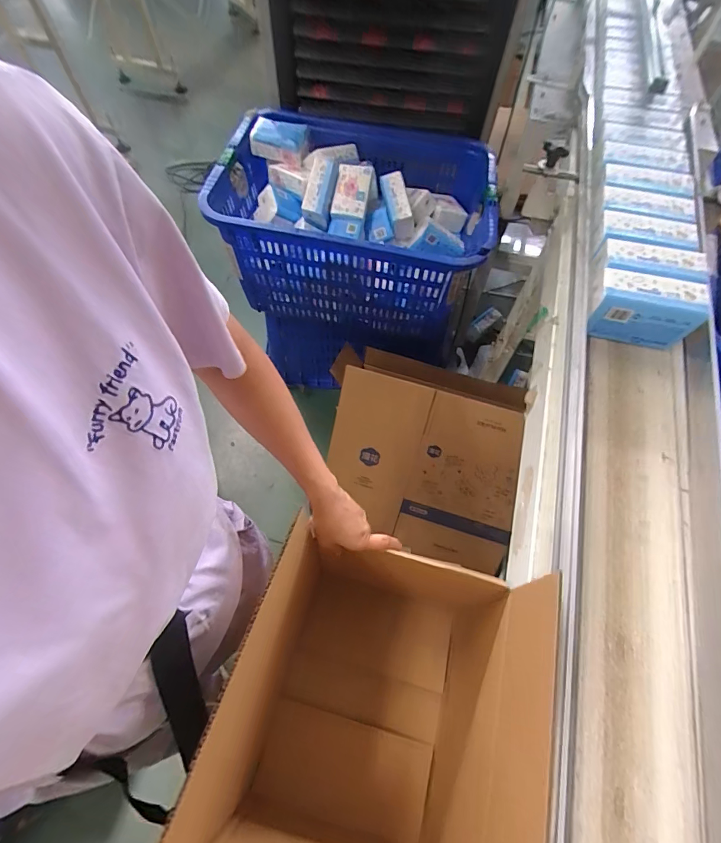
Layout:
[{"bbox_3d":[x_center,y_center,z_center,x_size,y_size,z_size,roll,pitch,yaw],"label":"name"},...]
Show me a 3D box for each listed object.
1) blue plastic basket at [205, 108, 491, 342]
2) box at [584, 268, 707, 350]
[{"bbox_3d":[-0.022,-0.515,1.131,0.693,0.357,0.409,14,63,4],"label":"blue plastic basket"},{"bbox_3d":[0.392,-0.154,0.577,0.141,0.087,0.059,11,63,3],"label":"box"}]

